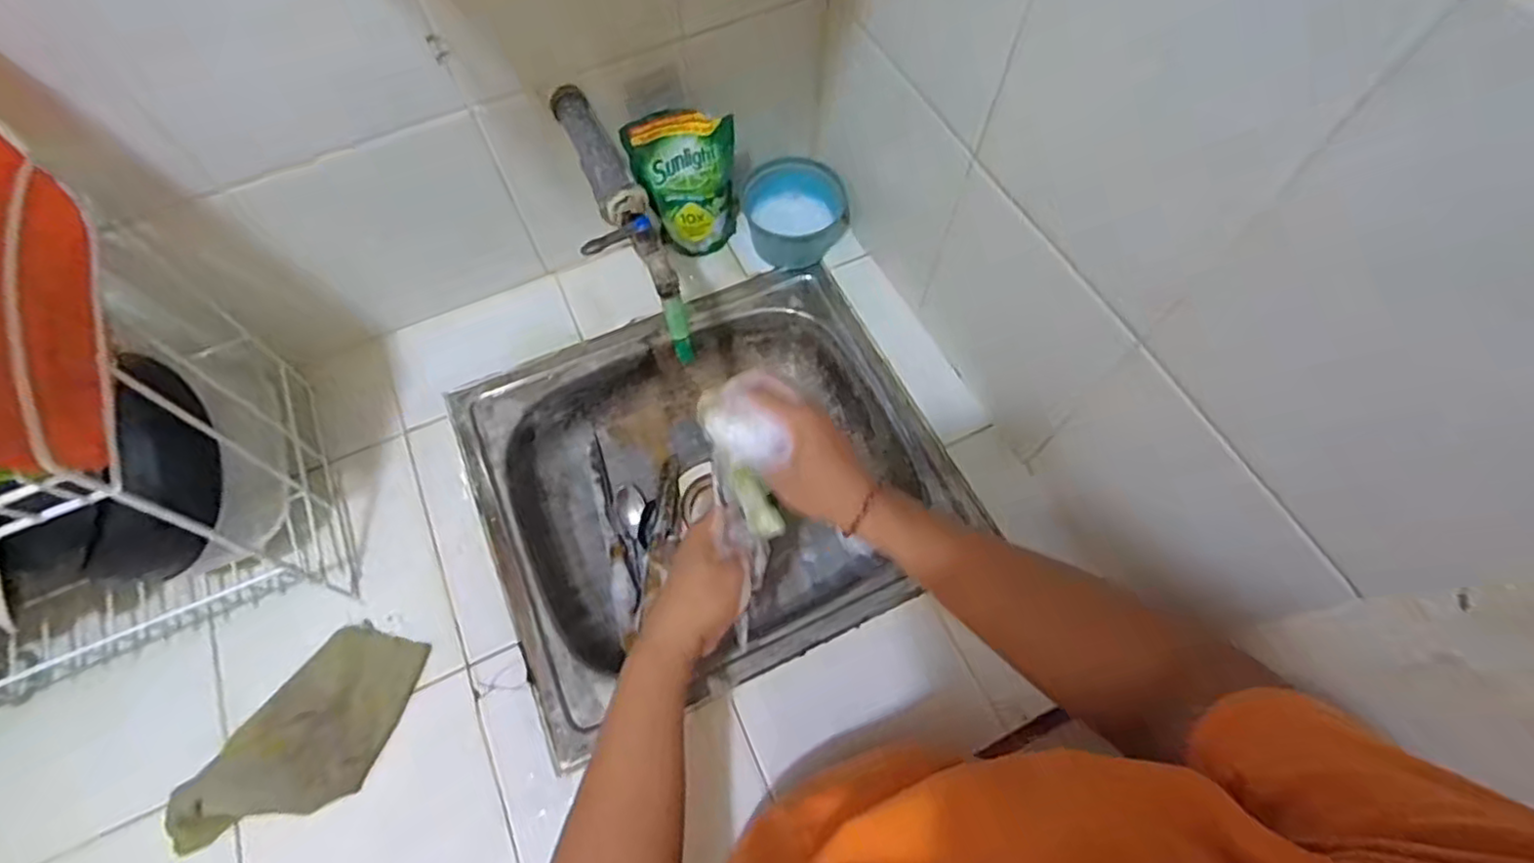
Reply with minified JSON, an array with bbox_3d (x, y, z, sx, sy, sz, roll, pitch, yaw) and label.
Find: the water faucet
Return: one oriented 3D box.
[{"bbox_3d":[-0.129,-0.180,0.551,0.054,0.092,0.245,-25,80,-11],"label":"water faucet"}]

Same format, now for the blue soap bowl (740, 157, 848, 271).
[{"bbox_3d":[0.034,-0.250,0.760,0.111,0.066,0.099,-18,66,-8],"label":"blue soap bowl"}]

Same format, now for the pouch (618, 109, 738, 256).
[{"bbox_3d":[-0.083,-0.254,0.688,0.101,0.164,0.032,-9,65,-4],"label":"pouch"}]

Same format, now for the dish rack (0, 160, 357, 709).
[{"bbox_3d":[-0.607,0.069,0.475,0.434,0.312,0.247,-26,67,-12],"label":"dish rack"}]

